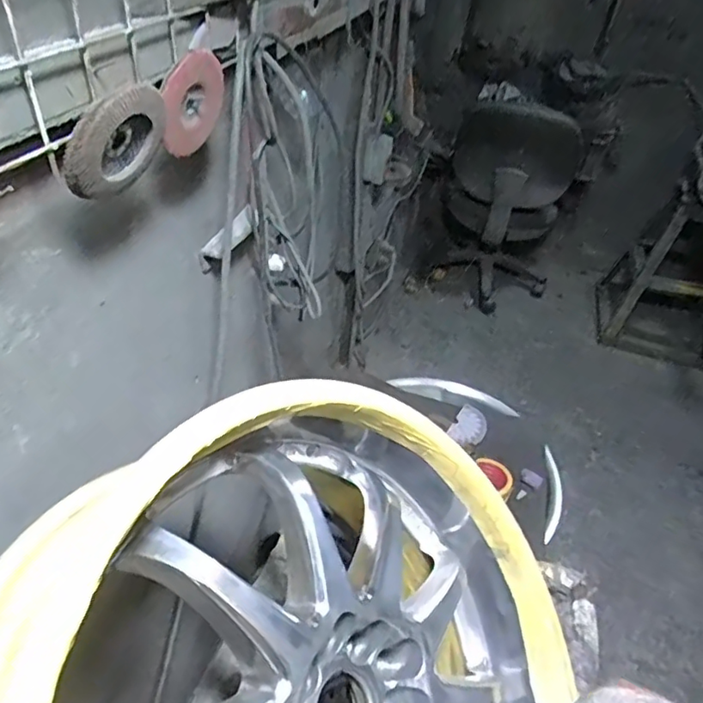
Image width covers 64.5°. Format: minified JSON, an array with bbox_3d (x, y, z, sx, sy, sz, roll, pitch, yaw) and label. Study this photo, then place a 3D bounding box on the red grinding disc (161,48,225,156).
[{"bbox_3d":[-0.143,-0.226,0.506,0.010,0.082,0.086,20,43,15],"label":"red grinding disc"}]

